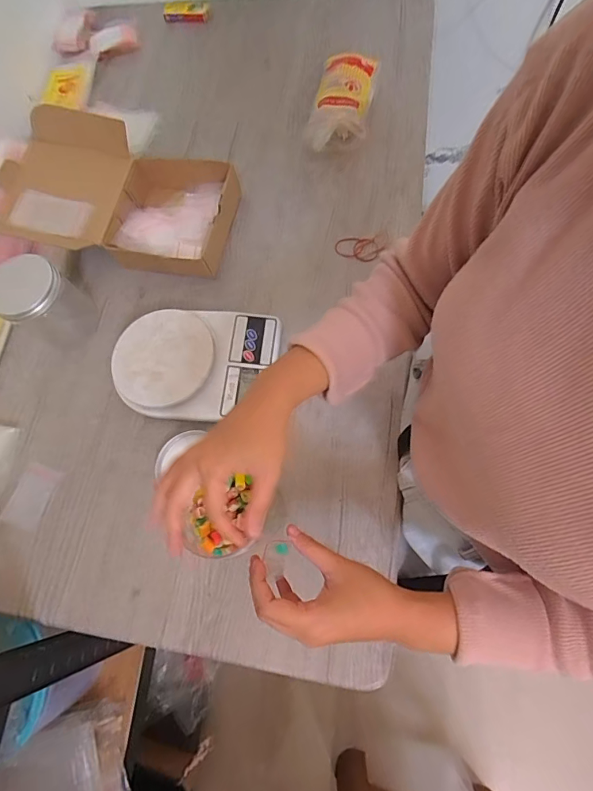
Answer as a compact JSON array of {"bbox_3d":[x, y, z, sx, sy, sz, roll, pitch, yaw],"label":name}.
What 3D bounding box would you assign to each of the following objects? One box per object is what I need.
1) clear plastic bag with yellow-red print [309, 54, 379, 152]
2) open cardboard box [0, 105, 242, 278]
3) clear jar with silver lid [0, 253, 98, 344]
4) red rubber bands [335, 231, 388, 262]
[{"bbox_3d":[0.070,-0.448,0.662,0.088,0.046,0.164,8,73,10],"label":"clear plastic bag with yellow-red print"},{"bbox_3d":[-0.260,-0.287,0.624,0.340,0.101,0.195,8,73,10],"label":"open cardboard box"},{"bbox_3d":[-0.335,-0.124,0.577,0.084,0.104,0.078,-40,71,-7],"label":"clear jar with silver lid"},{"bbox_3d":[0.093,-0.206,0.608,0.074,0.009,0.047,-8,71,5],"label":"red rubber bands"}]

